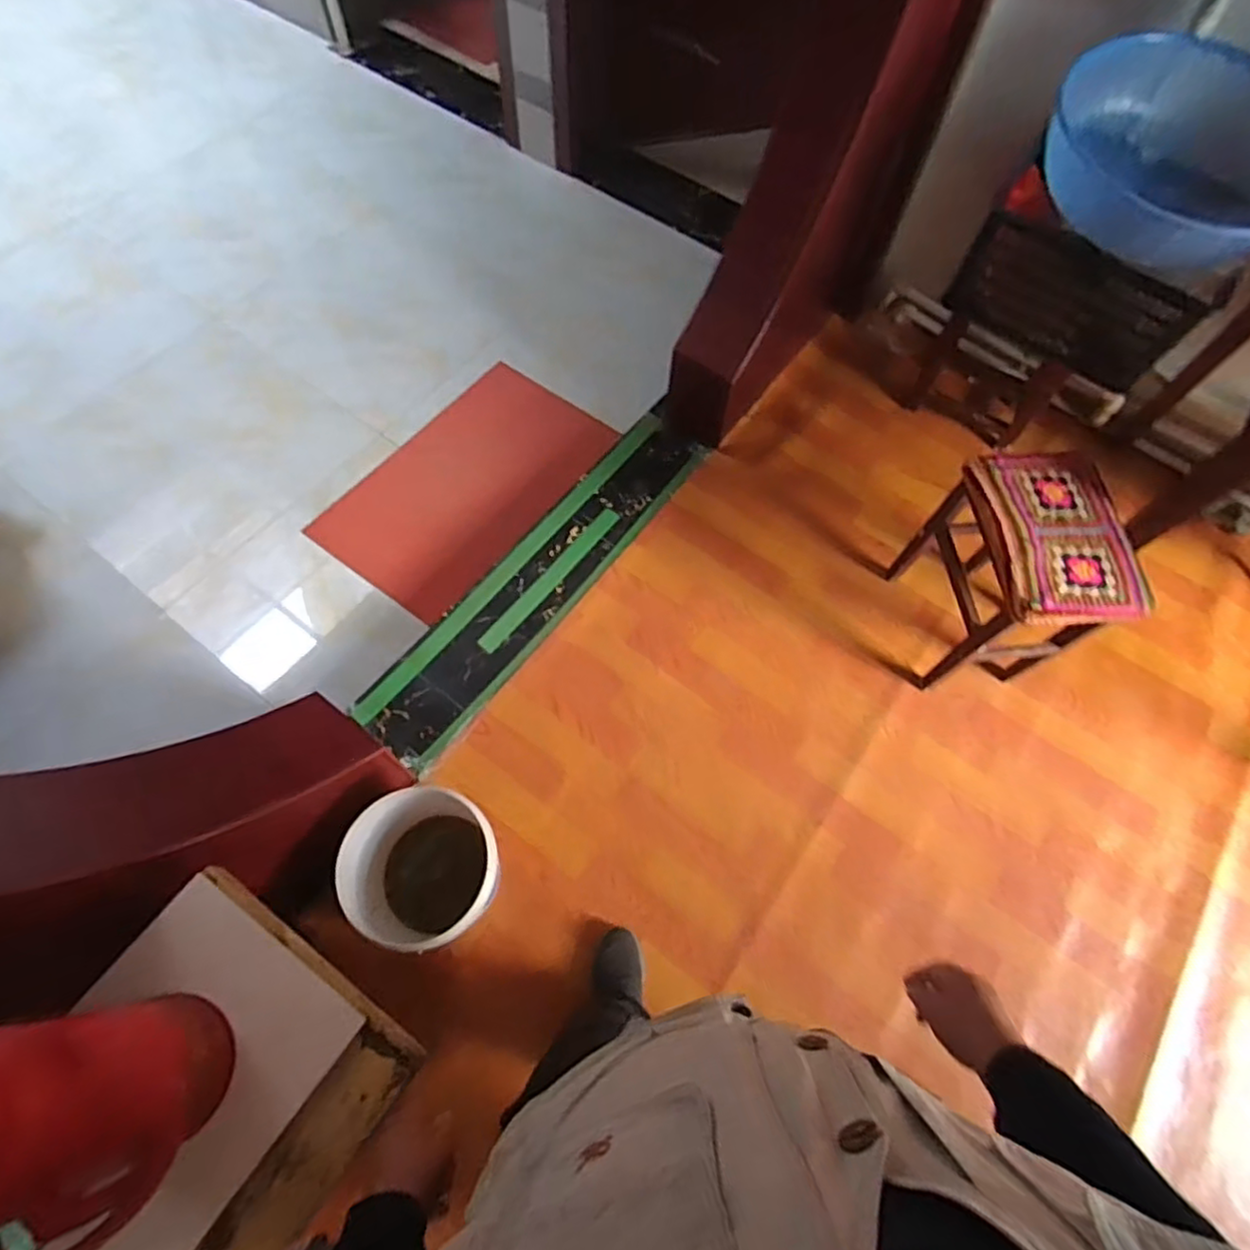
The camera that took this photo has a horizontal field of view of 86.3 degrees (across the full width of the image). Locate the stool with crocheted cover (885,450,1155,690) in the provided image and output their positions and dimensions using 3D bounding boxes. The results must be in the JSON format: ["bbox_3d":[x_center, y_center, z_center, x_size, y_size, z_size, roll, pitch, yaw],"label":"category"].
[{"bbox_3d":[0.863,-0.092,1.528,0.295,0.455,0.396,-10,66,-7],"label":"stool with crocheted cover"}]

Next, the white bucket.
[{"bbox_3d":[-0.373,0.479,1.302,0.267,0.278,0.266,1,65,-2],"label":"white bucket"}]

